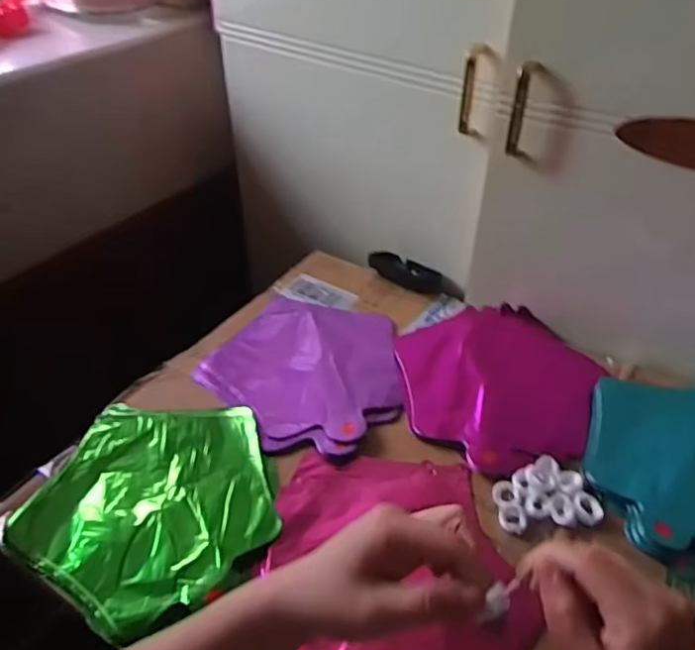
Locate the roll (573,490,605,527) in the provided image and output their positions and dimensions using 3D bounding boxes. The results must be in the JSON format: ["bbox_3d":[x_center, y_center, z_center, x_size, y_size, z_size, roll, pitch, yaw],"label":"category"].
[{"bbox_3d":[0.232,0.177,0.579,0.029,0.012,0.031,1,41,-1],"label":"roll"}]

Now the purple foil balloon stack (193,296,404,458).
[{"bbox_3d":[-0.048,0.052,0.722,0.234,0.019,0.235,16,43,17],"label":"purple foil balloon stack"}]

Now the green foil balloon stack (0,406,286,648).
[{"bbox_3d":[-0.182,0.164,0.578,0.232,0.022,0.219,24,45,24],"label":"green foil balloon stack"}]

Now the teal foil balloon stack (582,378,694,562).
[{"bbox_3d":[0.366,0.142,0.619,0.229,0.018,0.220,1,41,0],"label":"teal foil balloon stack"}]

